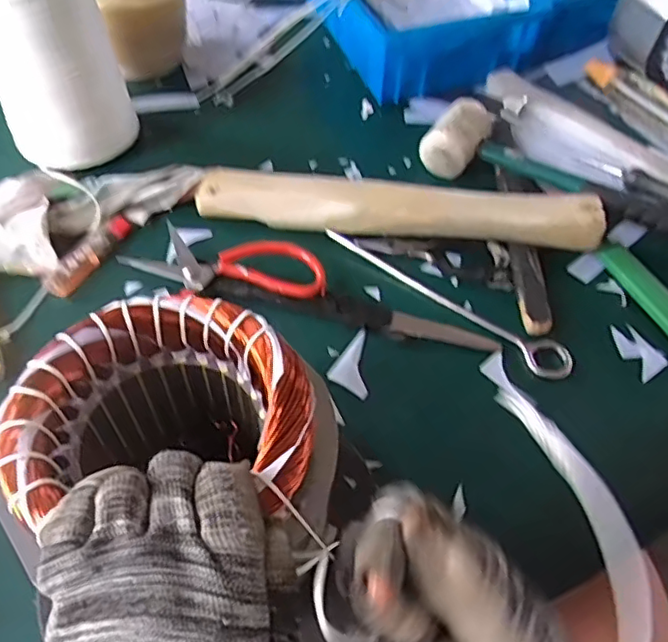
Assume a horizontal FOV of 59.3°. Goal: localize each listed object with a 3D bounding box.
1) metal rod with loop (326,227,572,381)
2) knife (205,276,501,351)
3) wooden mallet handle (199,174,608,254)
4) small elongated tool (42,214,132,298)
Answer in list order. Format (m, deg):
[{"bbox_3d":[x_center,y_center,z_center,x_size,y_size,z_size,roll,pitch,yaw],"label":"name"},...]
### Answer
[{"bbox_3d":[0.090,-0.021,0.479,0.224,0.012,0.031,33,58,20],"label":"metal rod with loop"},{"bbox_3d":[0.014,-0.006,0.464,0.225,0.012,0.025,11,53,4],"label":"knife"},{"bbox_3d":[0.053,-0.095,0.502,0.335,0.048,0.034,7,53,2],"label":"wooden mallet handle"},{"bbox_3d":[-0.202,-0.056,0.485,0.021,0.014,0.088,24,55,14],"label":"small elongated tool"}]

